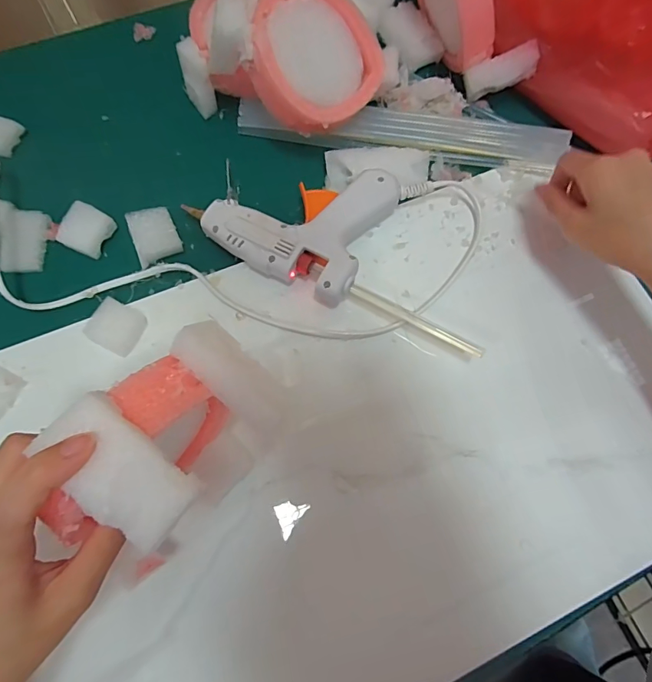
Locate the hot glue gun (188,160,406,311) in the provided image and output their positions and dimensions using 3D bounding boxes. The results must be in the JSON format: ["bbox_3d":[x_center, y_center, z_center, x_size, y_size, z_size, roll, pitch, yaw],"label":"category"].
[{"bbox_3d":[-0.022,-0.095,0.325,0.124,0.028,0.108,26,73,6],"label":"hot glue gun"}]

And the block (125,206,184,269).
[{"bbox_3d":[-0.127,-0.079,0.325,0.031,0.017,0.037,-20,74,-8],"label":"block"}]

